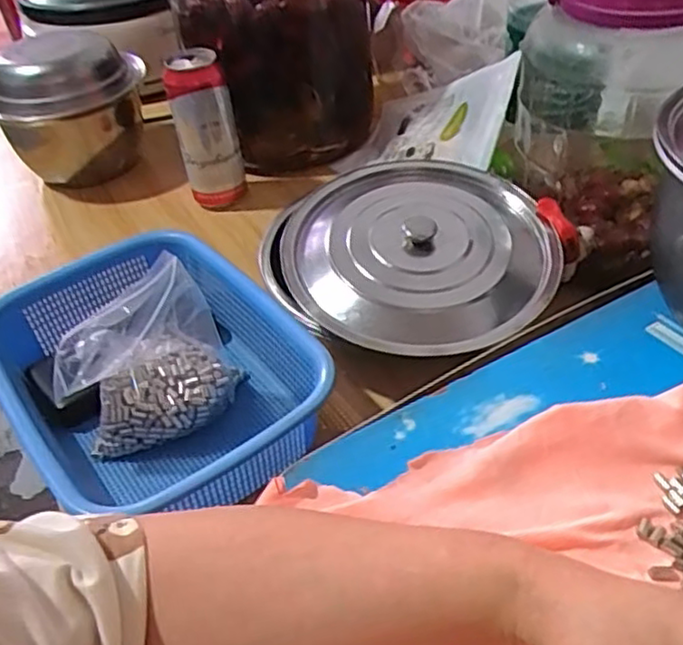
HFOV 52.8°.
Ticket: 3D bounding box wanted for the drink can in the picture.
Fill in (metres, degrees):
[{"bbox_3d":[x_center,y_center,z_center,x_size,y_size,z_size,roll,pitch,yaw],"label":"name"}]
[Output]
[{"bbox_3d":[-0.149,-0.212,0.760,0.064,0.162,0.052,-12,42,-7],"label":"drink can"}]

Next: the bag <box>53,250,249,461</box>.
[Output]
[{"bbox_3d":[-0.145,0.028,0.508,0.123,0.133,0.061,-20,43,-16],"label":"bag"}]

